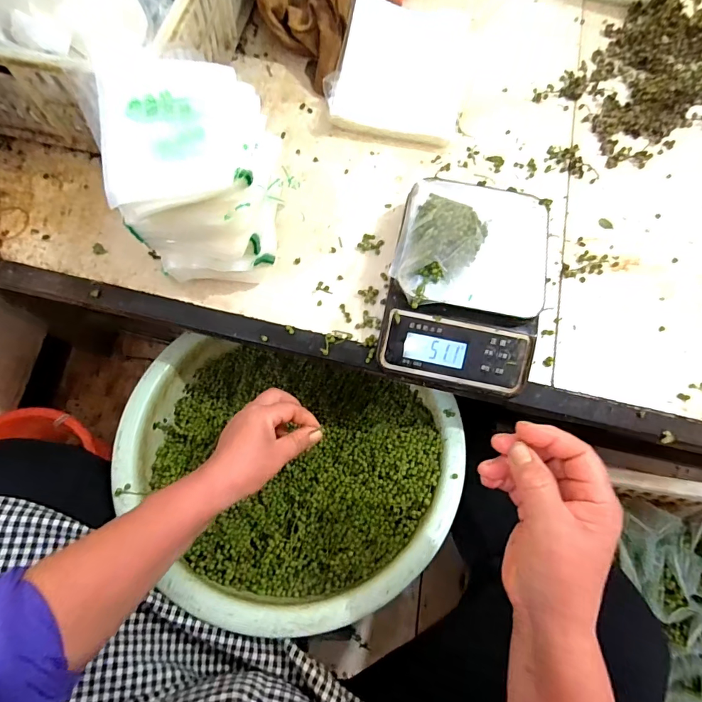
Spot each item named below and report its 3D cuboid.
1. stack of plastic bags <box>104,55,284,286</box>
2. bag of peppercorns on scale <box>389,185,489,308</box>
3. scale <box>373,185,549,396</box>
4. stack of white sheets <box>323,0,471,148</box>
[{"bbox_3d":[-0.146,-0.162,0.409,0.134,0.144,0.153,2,72,-2],"label":"stack of plastic bags"},{"bbox_3d":[0.085,-0.104,0.402,0.080,0.030,0.123,18,72,4],"label":"bag of peppercorns on scale"},{"bbox_3d":[0.119,-0.075,0.435,0.153,0.057,0.217,12,72,2],"label":"scale"},{"bbox_3d":[0.065,-0.368,0.540,0.161,0.037,0.222,11,72,1],"label":"stack of white sheets"}]

